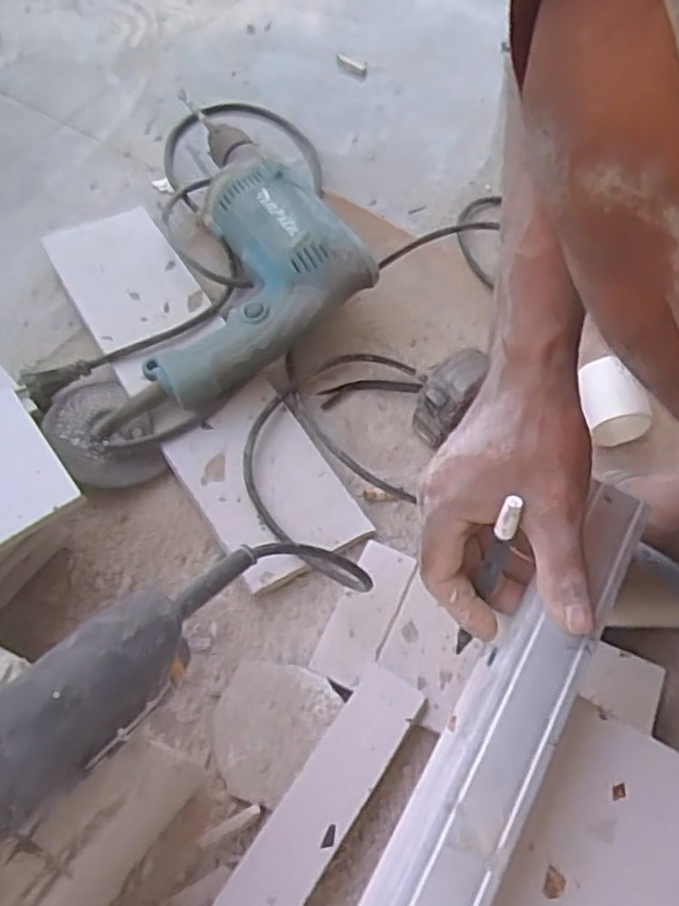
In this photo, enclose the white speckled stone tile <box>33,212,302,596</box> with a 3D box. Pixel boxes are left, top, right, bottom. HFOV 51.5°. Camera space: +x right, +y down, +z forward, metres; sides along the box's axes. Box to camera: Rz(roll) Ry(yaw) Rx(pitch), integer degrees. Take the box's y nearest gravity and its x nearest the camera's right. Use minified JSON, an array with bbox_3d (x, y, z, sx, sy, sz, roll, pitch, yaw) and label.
[{"bbox_3d":[-0.122,-0.069,0.564,0.098,0.011,0.379,-29,66,-17],"label":"white speckled stone tile"}]

